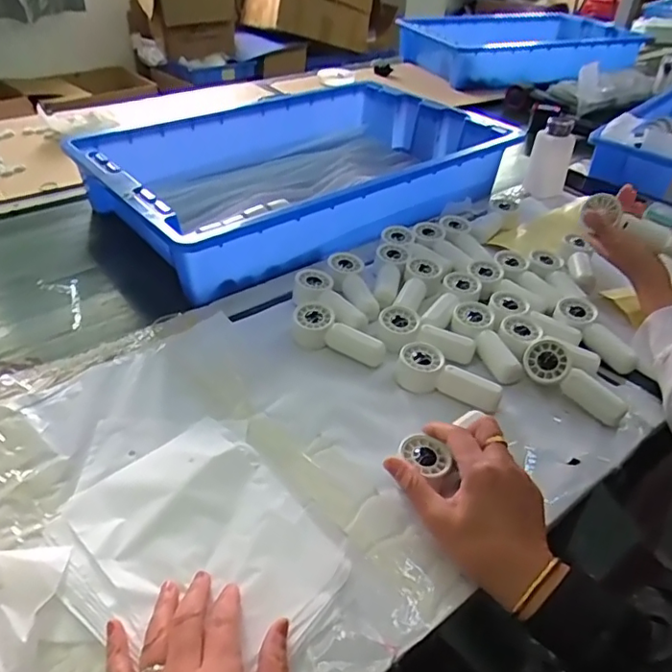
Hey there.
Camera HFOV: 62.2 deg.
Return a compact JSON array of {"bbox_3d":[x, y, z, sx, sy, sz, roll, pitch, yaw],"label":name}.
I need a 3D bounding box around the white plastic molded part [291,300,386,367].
[{"bbox_3d":[0.000,0.001,0.622,0.113,0.034,0.038,28,44,28],"label":"white plastic molded part"}]

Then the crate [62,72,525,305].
[{"bbox_3d":[-0.052,-0.273,0.917,0.633,0.127,0.437,-29,48,-34],"label":"crate"}]

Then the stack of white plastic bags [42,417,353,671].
[{"bbox_3d":[-0.107,0.160,0.434,0.205,0.011,0.175,32,48,29],"label":"stack of white plastic bags"}]

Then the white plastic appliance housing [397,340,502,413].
[{"bbox_3d":[0.119,0.043,0.583,0.108,0.030,0.042,19,41,19],"label":"white plastic appliance housing"}]

